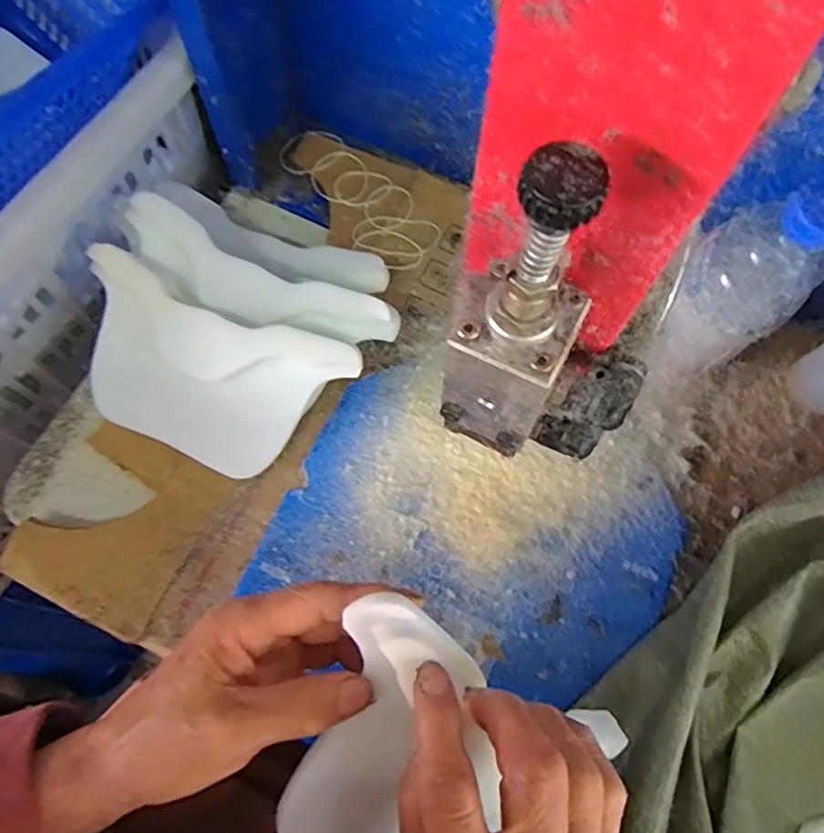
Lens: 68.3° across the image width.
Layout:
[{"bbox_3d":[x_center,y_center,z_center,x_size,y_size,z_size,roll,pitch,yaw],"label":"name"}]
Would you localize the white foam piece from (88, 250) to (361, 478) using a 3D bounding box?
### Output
[{"bbox_3d":[-0.170,-0.036,0.494,0.225,0.043,0.127,23,100,6],"label":"white foam piece"}]

